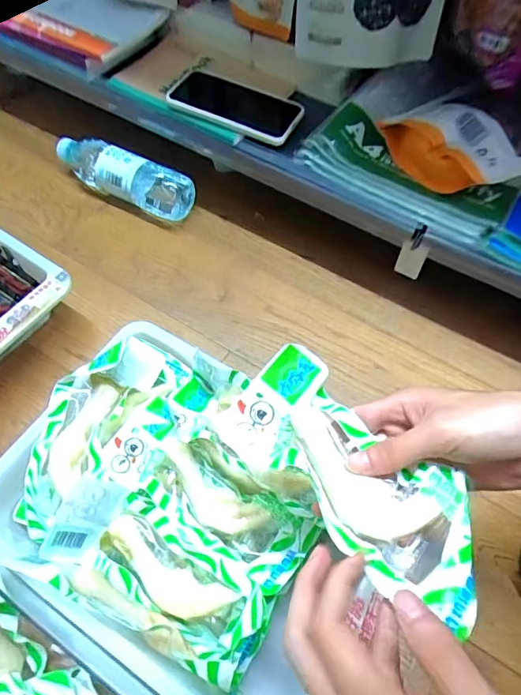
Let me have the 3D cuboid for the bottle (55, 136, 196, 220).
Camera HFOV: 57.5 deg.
[{"bbox_3d":[-0.204,-0.250,0.689,0.225,0.067,0.053,23,61,13],"label":"bottle"}]

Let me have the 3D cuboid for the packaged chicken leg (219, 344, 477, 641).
[{"bbox_3d":[0.060,0.079,0.305,0.186,0.017,0.081,37,78,28],"label":"packaged chicken leg"}]

